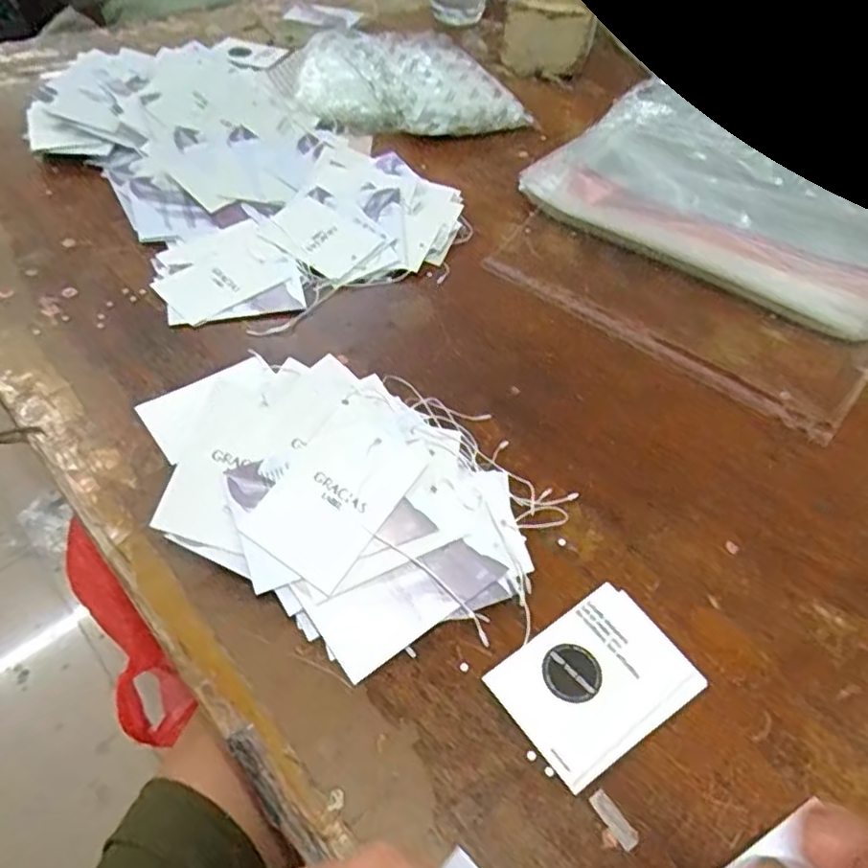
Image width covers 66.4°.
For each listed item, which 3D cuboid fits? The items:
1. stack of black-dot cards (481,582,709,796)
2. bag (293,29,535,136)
[{"bbox_3d":[0.081,0.122,0.331,0.092,0.005,0.067,-28,56,-25],"label":"stack of black-dot cards"},{"bbox_3d":[-0.027,-0.383,0.731,0.256,0.056,0.166,-1,49,-5],"label":"bag"}]

